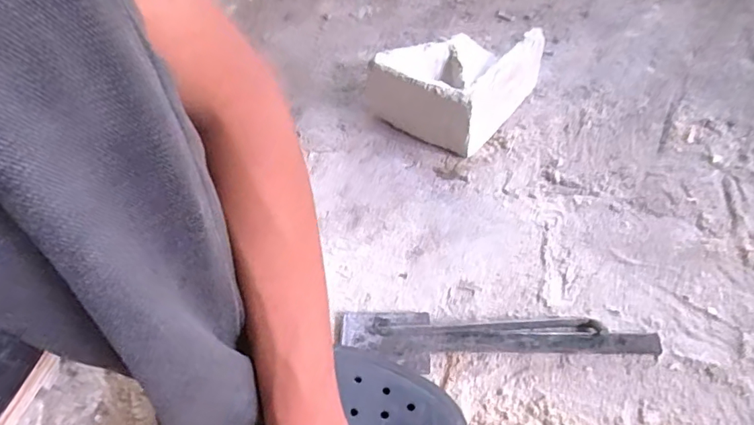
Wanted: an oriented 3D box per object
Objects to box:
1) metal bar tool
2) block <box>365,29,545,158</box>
[{"bbox_3d":[0.122,0.135,0.518,0.322,0.017,0.059,1,52,5],"label":"metal bar tool"},{"bbox_3d":[0.119,-0.199,0.736,0.181,0.106,0.208,30,61,25],"label":"block"}]

